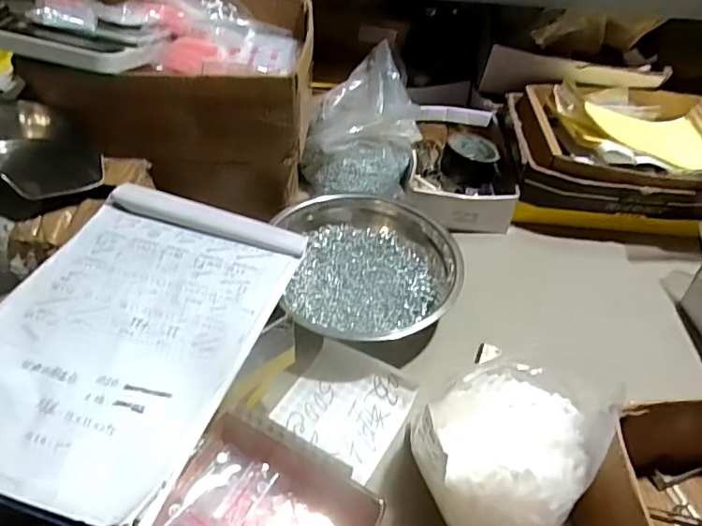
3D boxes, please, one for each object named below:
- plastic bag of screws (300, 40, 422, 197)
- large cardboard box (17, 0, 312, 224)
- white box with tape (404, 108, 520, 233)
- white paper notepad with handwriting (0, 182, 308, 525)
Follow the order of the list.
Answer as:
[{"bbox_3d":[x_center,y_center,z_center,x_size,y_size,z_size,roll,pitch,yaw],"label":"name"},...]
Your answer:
[{"bbox_3d":[0.018,-0.219,0.851,0.169,0.142,0.199,8,45,3],"label":"plastic bag of screws"},{"bbox_3d":[-0.219,-0.224,0.784,0.326,0.218,0.271,3,45,-1],"label":"large cardboard box"},{"bbox_3d":[0.174,-0.157,0.884,0.151,0.066,0.257,7,45,2],"label":"white box with tape"},{"bbox_3d":[-0.191,0.051,0.469,0.215,0.012,0.306,15,46,11],"label":"white paper notepad with handwriting"}]

